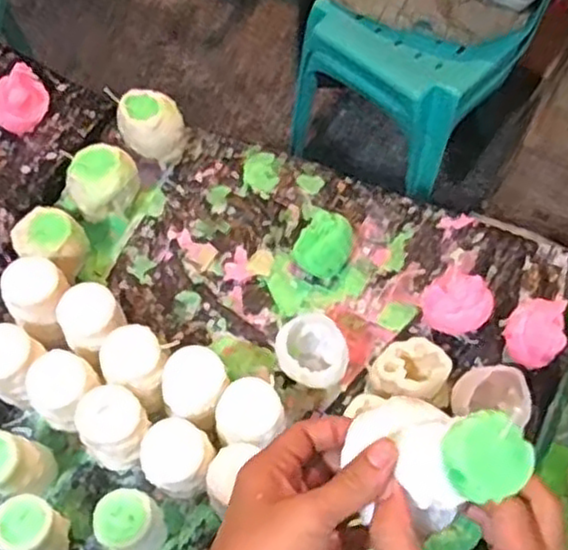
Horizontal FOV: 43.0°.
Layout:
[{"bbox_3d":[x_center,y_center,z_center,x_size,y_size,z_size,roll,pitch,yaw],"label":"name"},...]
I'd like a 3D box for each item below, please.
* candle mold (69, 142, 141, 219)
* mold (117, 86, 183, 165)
[{"bbox_3d":[-0.207,-0.104,0.834,0.077,0.073,0.060,-9,63,-2],"label":"candle mold"},{"bbox_3d":[-0.159,-0.177,0.875,0.074,0.070,0.078,-20,64,-8],"label":"mold"}]

